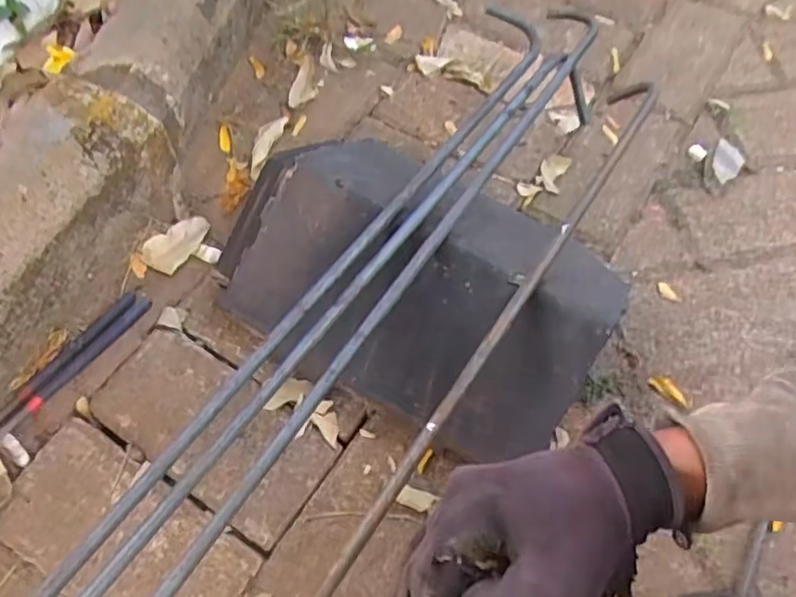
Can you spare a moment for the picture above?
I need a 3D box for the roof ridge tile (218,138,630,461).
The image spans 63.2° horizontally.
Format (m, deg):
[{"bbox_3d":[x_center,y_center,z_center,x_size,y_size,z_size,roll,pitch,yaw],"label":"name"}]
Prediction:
[{"bbox_3d":[0.024,-0.028,0.555,0.310,0.114,0.234,30,64,13],"label":"roof ridge tile"}]

